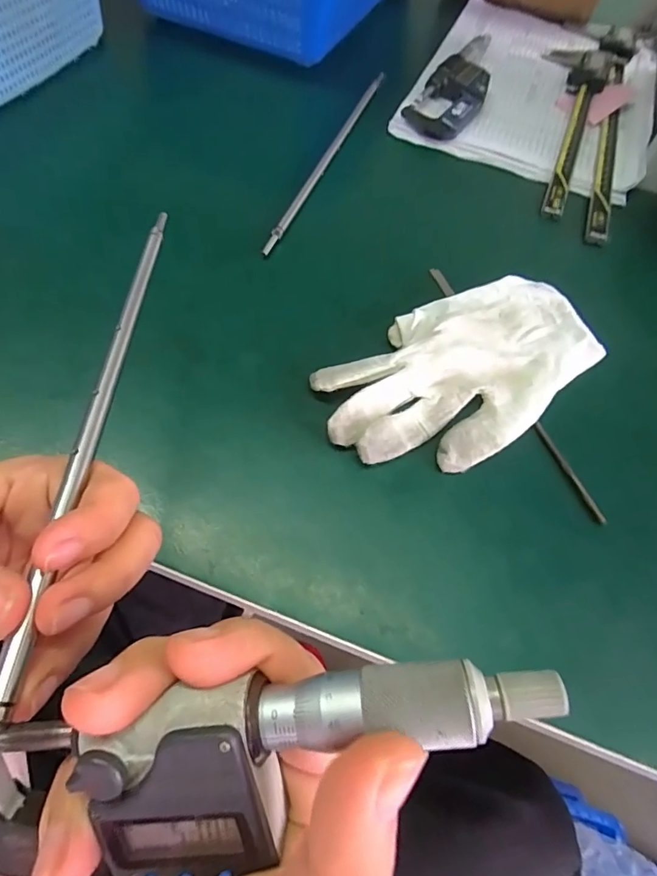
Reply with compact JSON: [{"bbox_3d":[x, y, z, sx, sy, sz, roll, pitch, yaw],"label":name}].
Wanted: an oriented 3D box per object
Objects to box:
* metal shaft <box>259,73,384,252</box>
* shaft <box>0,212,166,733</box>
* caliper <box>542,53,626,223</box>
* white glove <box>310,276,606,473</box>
[{"bbox_3d":[0.003,-0.242,0.404,0.007,0.009,0.271,21,62,5],"label":"metal shaft"},{"bbox_3d":[-0.091,-0.015,0.192,0.005,0.008,0.266,-1,53,-2],"label":"shaft"},{"bbox_3d":[0.217,-0.306,0.453,0.076,0.019,0.289,27,62,8],"label":"caliper"},{"bbox_3d":[0.080,-0.041,0.289,0.170,0.017,0.096,-34,71,-22],"label":"white glove"}]

